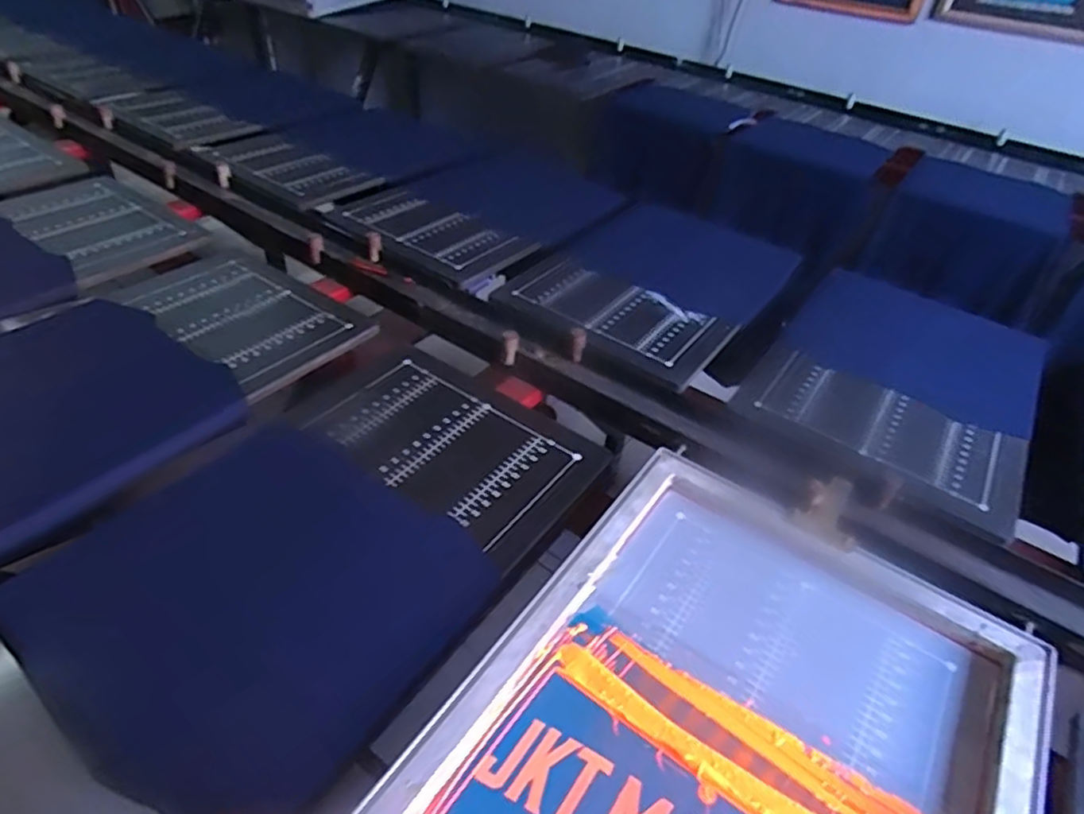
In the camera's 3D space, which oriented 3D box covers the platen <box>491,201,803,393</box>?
[{"bbox_3d":[0.225,-0.269,1.265,0.418,0.052,0.640,25,41,27],"label":"platen"}]

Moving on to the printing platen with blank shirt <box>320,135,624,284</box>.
[{"bbox_3d":[-0.103,-0.481,1.431,0.684,0.033,0.420,-31,53,-33],"label":"printing platen with blank shirt"}]

